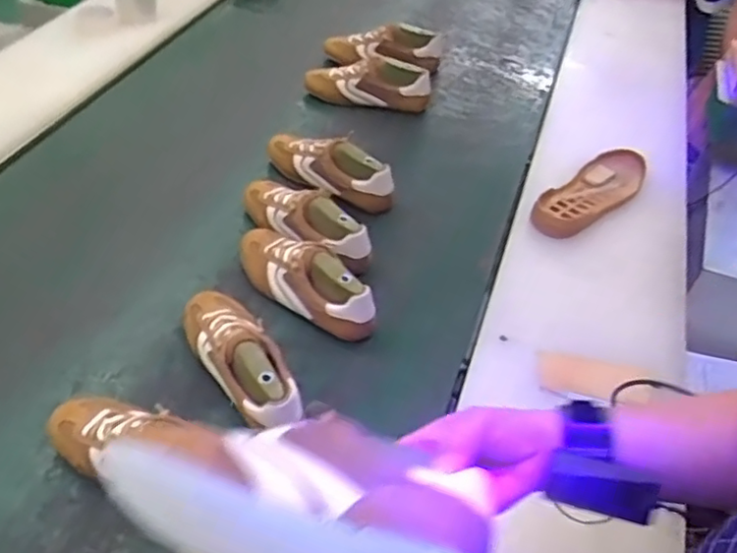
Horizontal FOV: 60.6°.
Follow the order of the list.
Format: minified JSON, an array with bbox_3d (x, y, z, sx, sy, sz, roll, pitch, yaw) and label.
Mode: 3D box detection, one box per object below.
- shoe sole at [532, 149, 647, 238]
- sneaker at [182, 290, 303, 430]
[{"bbox_3d":[0.345,-0.132,0.972,0.093,0.032,0.244,34,58,31],"label":"shoe sole"},{"bbox_3d":[-0.159,0.097,0.779,0.084,0.083,0.248,-26,50,-19],"label":"sneaker"}]

